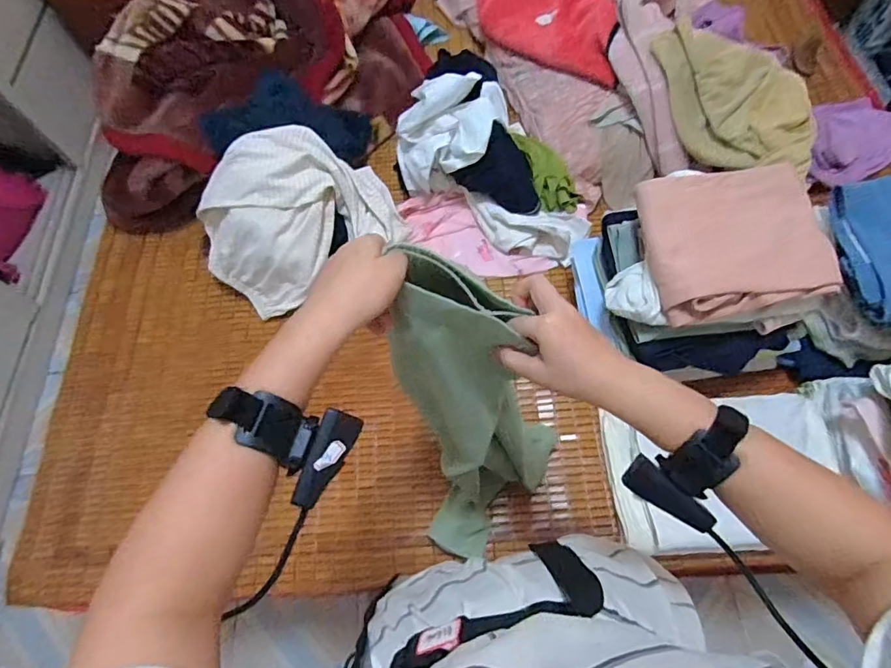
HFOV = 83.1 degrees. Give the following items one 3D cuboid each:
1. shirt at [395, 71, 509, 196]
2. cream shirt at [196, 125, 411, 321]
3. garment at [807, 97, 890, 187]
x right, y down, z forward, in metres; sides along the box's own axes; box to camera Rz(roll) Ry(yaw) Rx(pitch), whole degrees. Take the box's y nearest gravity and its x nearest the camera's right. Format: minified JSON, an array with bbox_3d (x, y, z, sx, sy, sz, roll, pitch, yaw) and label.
[{"bbox_3d":[0.014,-0.401,1.013,0.230,0.186,0.193,-11,65,-2],"label":"shirt"},{"bbox_3d":[-0.287,-0.227,0.962,0.374,0.201,0.241,-28,67,-9],"label":"cream shirt"},{"bbox_3d":[0.860,-0.400,1.049,0.252,0.066,0.161,-11,65,-2],"label":"garment"}]

